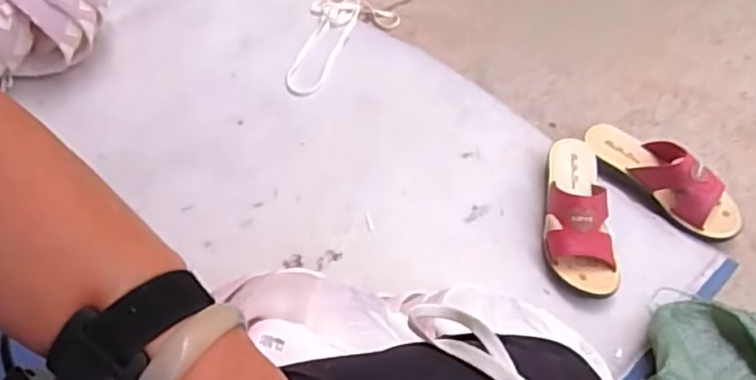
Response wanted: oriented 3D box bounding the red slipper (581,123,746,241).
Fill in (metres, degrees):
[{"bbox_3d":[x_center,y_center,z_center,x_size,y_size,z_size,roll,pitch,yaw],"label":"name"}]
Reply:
[{"bbox_3d":[0.388,-0.021,0.878,0.079,0.073,0.227,-37,62,-18],"label":"red slipper"}]

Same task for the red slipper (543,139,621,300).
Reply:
[{"bbox_3d":[0.258,0.023,0.836,0.084,0.078,0.222,0,57,5],"label":"red slipper"}]

